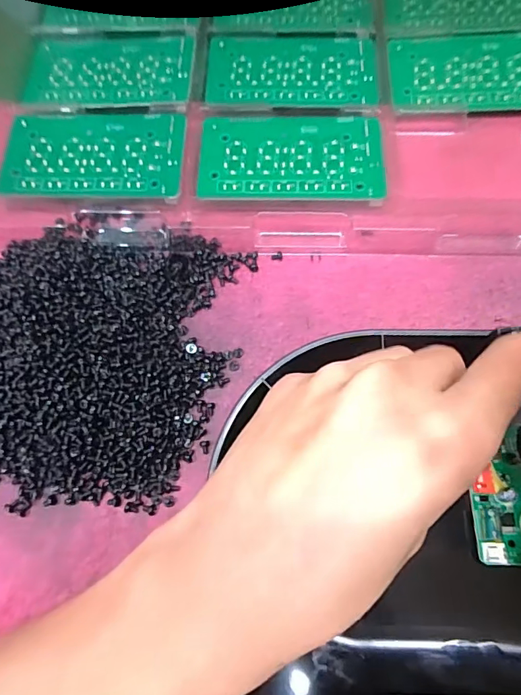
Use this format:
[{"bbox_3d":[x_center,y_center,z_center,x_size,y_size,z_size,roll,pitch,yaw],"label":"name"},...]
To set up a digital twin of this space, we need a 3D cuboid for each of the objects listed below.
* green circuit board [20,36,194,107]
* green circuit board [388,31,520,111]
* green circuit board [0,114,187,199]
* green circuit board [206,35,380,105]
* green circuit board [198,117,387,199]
[{"bbox_3d":[-0.097,-0.177,0.299,0.105,0.005,0.059,1,72,2],"label":"green circuit board"},{"bbox_3d":[0.136,-0.175,0.294,0.106,0.004,0.063,-1,71,4],"label":"green circuit board"},{"bbox_3d":[-0.098,-0.114,0.276,0.103,0.007,0.058,2,72,2],"label":"green circuit board"},{"bbox_3d":[0.020,-0.177,0.297,0.106,0.004,0.057,1,72,1],"label":"green circuit board"},{"bbox_3d":[0.018,-0.112,0.273,0.105,0.004,0.057,0,70,2],"label":"green circuit board"}]

